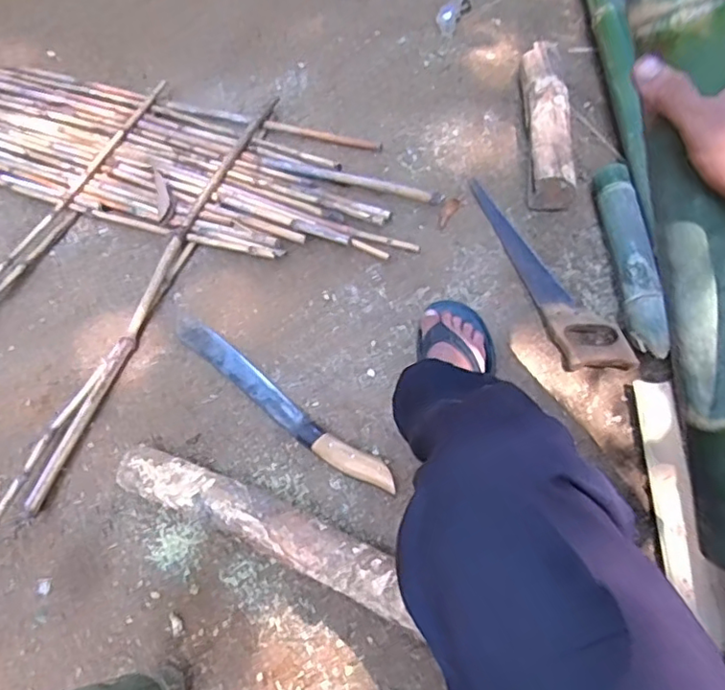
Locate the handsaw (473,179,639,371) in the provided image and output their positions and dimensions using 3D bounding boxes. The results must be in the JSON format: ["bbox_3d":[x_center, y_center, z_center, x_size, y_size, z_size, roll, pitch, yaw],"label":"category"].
[{"bbox_3d":[0.305,-0.139,0.997,0.100,0.032,0.428,-13,62,-9],"label":"handsaw"}]

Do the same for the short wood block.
[{"bbox_3d":[0.345,-0.423,1.127,0.079,0.079,0.422,2,58,5],"label":"short wood block"}]

